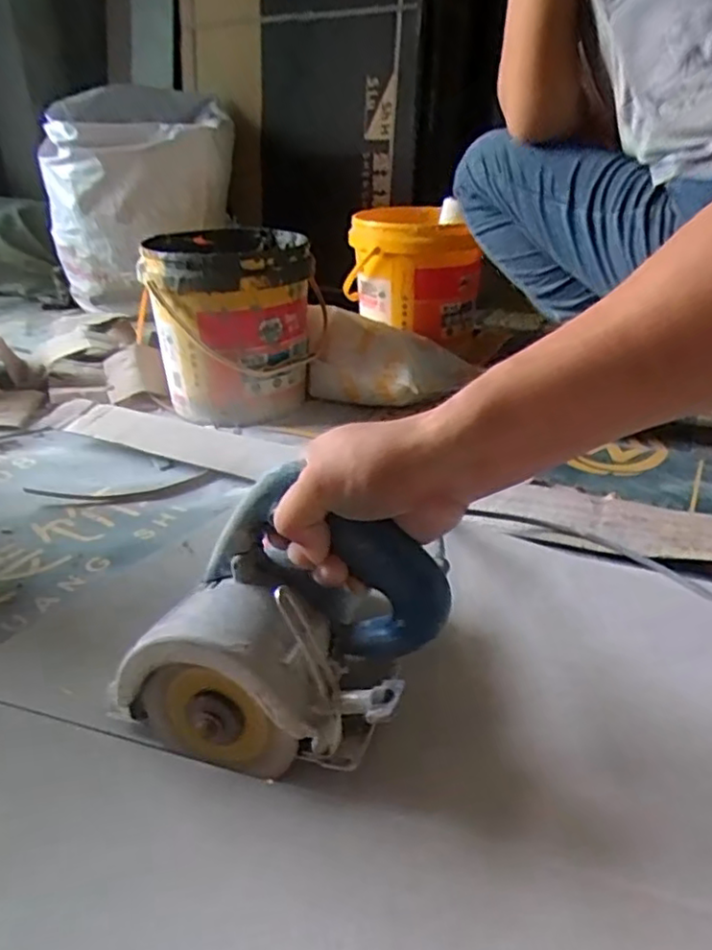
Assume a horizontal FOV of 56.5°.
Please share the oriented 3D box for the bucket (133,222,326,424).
[{"bbox_3d":[-0.177,-0.217,0.981,0.231,0.242,0.209,-6,28,-9],"label":"bucket"}]

